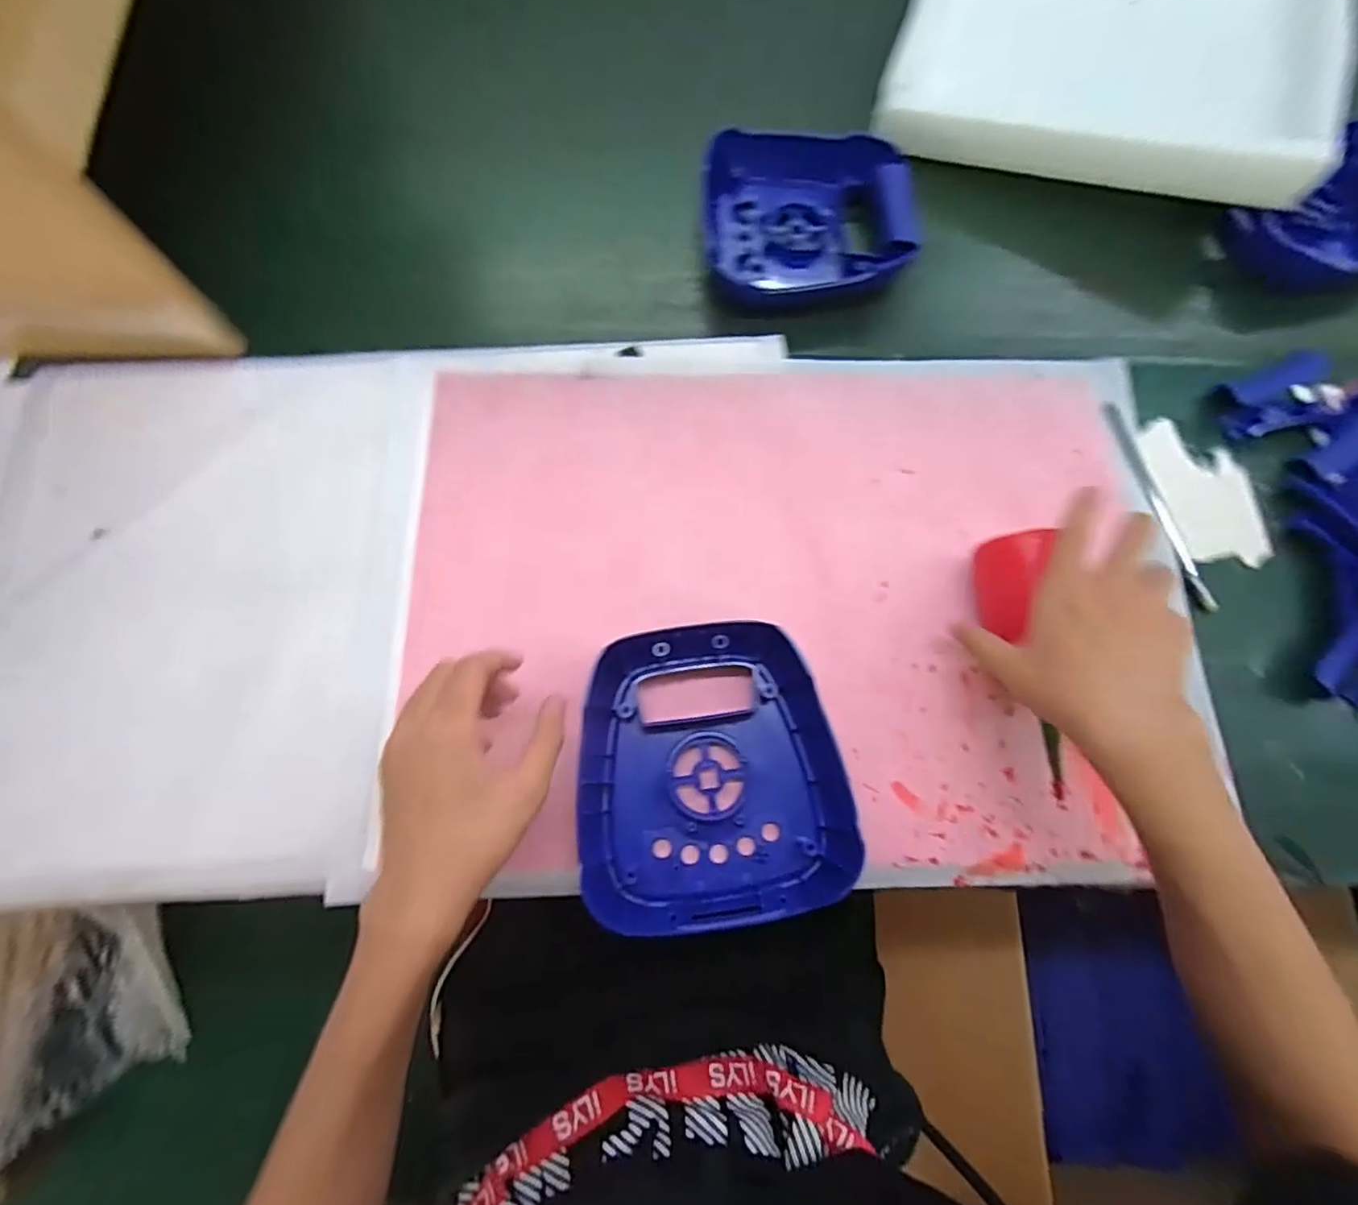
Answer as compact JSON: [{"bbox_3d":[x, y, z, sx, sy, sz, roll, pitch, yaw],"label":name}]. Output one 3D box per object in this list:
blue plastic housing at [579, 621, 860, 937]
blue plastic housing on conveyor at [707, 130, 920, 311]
[{"bbox_3d":[0.021,0.106,0.401,0.160,0.033,0.184,-7,73,-3],"label":"blue plastic housing"},{"bbox_3d":[0.109,-0.333,0.547,0.171,0.066,0.143,-1,73,-2],"label":"blue plastic housing on conveyor"}]

